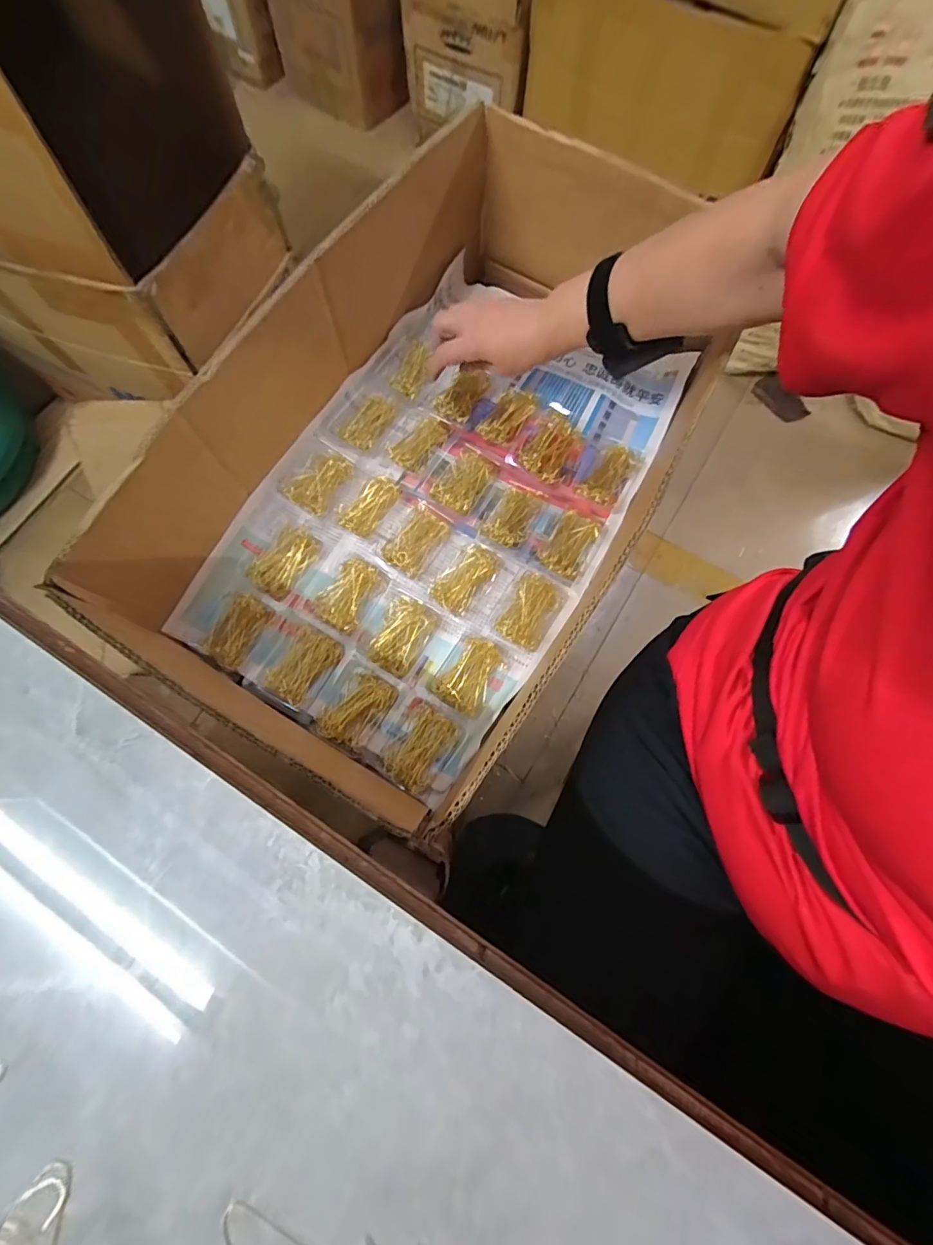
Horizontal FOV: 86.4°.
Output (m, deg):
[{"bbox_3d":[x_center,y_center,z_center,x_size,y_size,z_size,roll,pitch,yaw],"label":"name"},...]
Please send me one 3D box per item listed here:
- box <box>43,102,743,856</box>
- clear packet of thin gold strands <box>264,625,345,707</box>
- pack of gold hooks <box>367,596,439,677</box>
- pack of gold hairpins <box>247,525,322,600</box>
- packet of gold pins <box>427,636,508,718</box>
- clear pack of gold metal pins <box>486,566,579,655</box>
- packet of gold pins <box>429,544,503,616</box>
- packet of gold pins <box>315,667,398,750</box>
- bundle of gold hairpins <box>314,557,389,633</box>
[{"bbox_3d":[-0.012,-0.173,0.476,0.349,0.172,0.604,31,75,8],"label":"box"},{"bbox_3d":[-0.157,0.041,0.478,0.045,0.021,0.069,29,75,8],"label":"clear packet of thin gold strands"},{"bbox_3d":[-0.063,0.013,0.481,0.047,0.015,0.070,28,75,8],"label":"pack of gold hooks"},{"bbox_3d":[-0.188,-0.063,0.509,0.047,0.016,0.073,33,75,9],"label":"pack of gold hairpins"},{"bbox_3d":[0.003,0.051,0.477,0.051,0.022,0.069,31,75,9],"label":"packet of gold pins"},{"bbox_3d":[0.065,-0.014,0.490,0.061,0.025,0.084,34,76,9],"label":"clear pack of gold metal pins"},{"bbox_3d":[0.000,-0.047,0.497,0.042,0.025,0.077,38,76,10],"label":"packet of gold pins"},{"bbox_3d":[-0.104,0.081,0.472,0.052,0.031,0.071,34,76,9],"label":"packet of gold pins"},{"bbox_3d":[-0.117,-0.028,0.495,0.045,0.024,0.069,33,75,9],"label":"bundle of gold hairpins"}]

